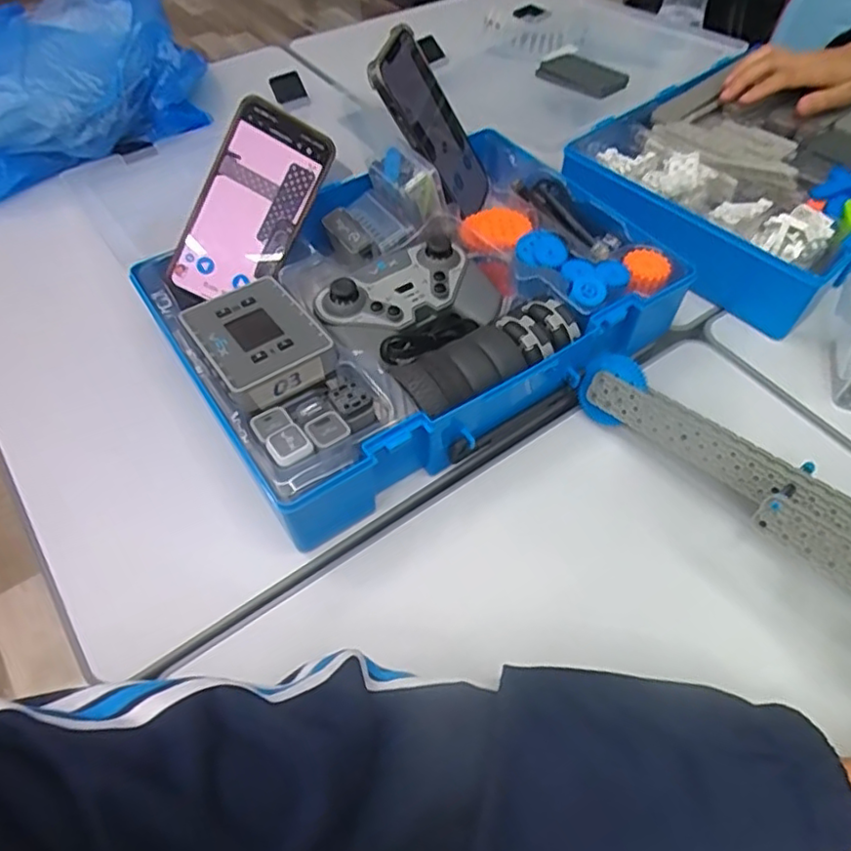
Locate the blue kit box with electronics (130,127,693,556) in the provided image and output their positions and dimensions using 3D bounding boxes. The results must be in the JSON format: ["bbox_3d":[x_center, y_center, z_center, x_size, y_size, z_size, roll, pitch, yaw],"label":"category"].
[{"bbox_3d":[-0.008,-0.106,0.491,0.368,0.084,0.273,-29,59,-20],"label":"blue kit box with electronics"}]

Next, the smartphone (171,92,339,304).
[{"bbox_3d":[-0.136,-0.171,0.478,0.074,0.016,0.159,26,95,-14],"label":"smartphone"}]

